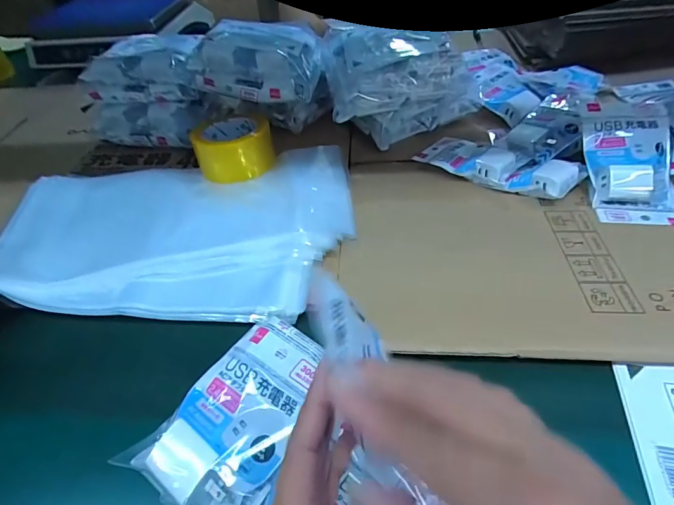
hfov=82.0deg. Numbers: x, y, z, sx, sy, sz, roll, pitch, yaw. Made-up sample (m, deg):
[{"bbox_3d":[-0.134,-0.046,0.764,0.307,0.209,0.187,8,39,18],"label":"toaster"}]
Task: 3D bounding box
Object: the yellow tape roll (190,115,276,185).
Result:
[{"bbox_3d":[-0.148,-0.151,0.555,0.101,0.057,0.101,-3,46,3],"label":"yellow tape roll"}]

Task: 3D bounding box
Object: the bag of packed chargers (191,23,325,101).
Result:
[{"bbox_3d":[-0.112,-0.279,0.566,0.168,0.082,0.116,7,48,13],"label":"bag of packed chargers"}]

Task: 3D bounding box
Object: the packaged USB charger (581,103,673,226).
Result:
[{"bbox_3d":[0.352,-0.100,0.461,0.097,0.024,0.144,-6,83,9],"label":"packaged USB charger"}]

